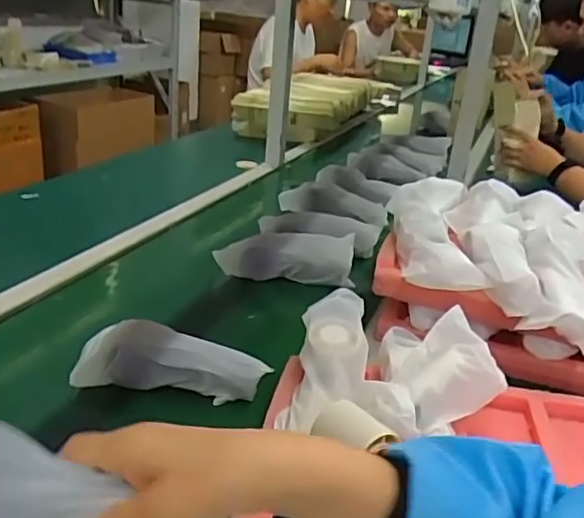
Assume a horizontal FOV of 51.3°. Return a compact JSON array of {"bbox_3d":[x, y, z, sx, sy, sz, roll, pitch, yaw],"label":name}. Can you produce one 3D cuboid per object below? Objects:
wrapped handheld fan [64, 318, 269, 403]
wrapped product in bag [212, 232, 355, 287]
[{"bbox_3d":[-0.126,0.107,0.638,0.187,0.052,0.062,6,23,2],"label":"wrapped handheld fan"},{"bbox_3d":[-0.009,-0.004,0.913,0.201,0.063,0.049,3,24,-6],"label":"wrapped product in bag"}]

